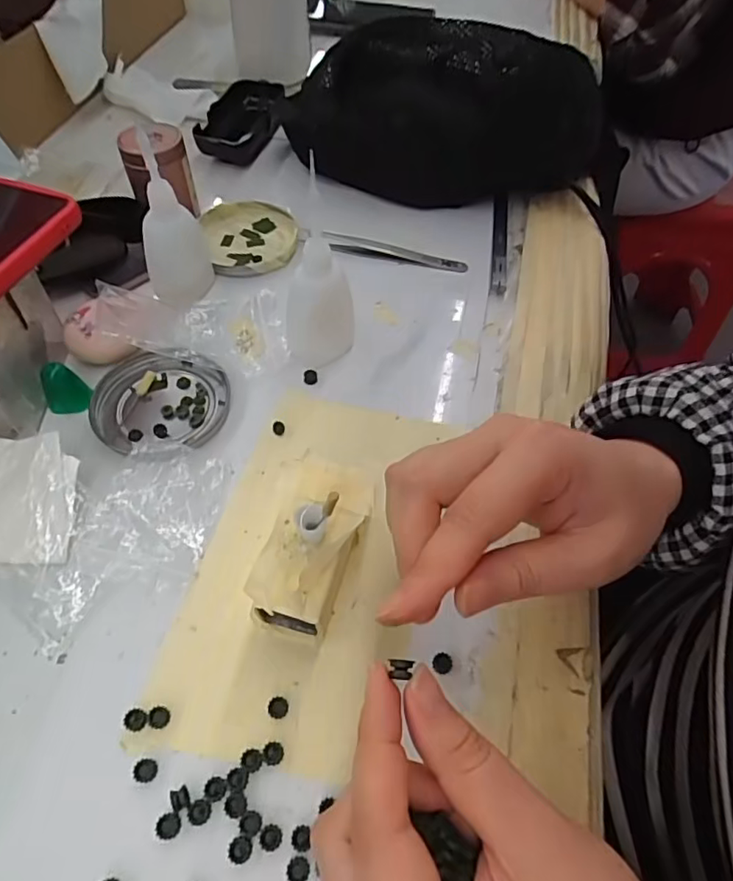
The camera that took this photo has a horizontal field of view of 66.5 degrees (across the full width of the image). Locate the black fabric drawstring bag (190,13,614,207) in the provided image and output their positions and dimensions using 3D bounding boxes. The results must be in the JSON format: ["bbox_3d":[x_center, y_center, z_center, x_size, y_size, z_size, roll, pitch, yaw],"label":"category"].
[{"bbox_3d":[0.006,-0.263,0.475,0.316,0.123,0.111,6,54,17],"label":"black fabric drawstring bag"}]

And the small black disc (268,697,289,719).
[{"bbox_3d":[-0.039,0.117,0.245,0.009,0.004,0.009,1,55,-1],"label":"small black disc"}]

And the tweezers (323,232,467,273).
[{"bbox_3d":[0.021,-0.142,0.421,0.107,0.009,0.013,11,56,6],"label":"tweezers"}]

